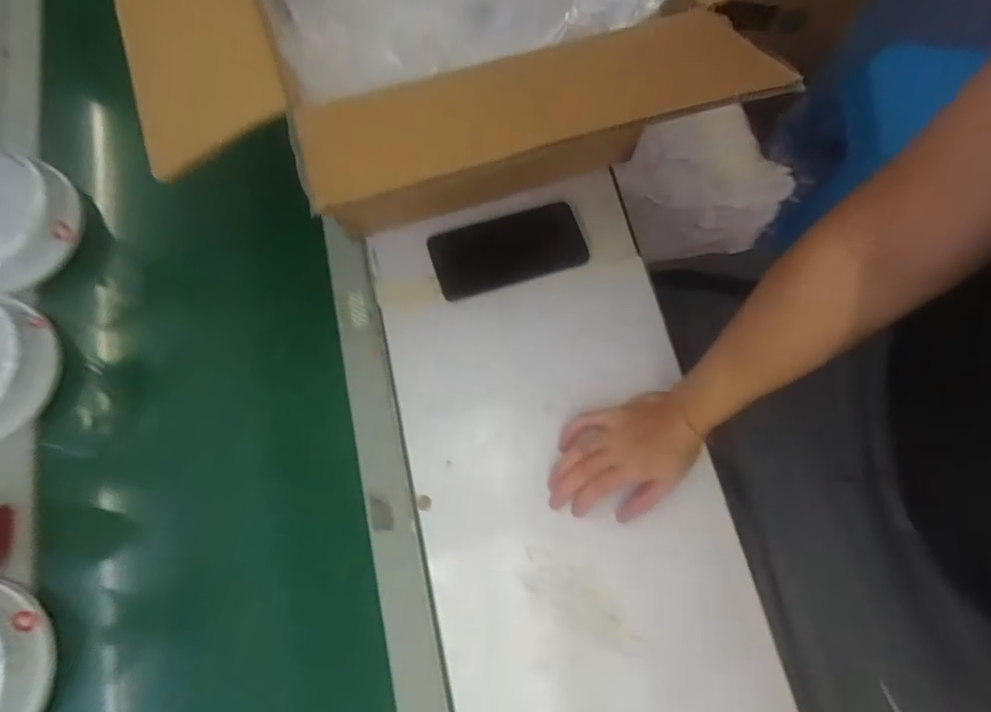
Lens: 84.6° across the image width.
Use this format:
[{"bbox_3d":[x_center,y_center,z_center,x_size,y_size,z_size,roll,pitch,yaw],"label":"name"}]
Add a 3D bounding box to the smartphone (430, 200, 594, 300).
[{"bbox_3d":[0.016,-0.119,0.586,0.167,0.012,0.075,-17,75,-7],"label":"smartphone"}]

